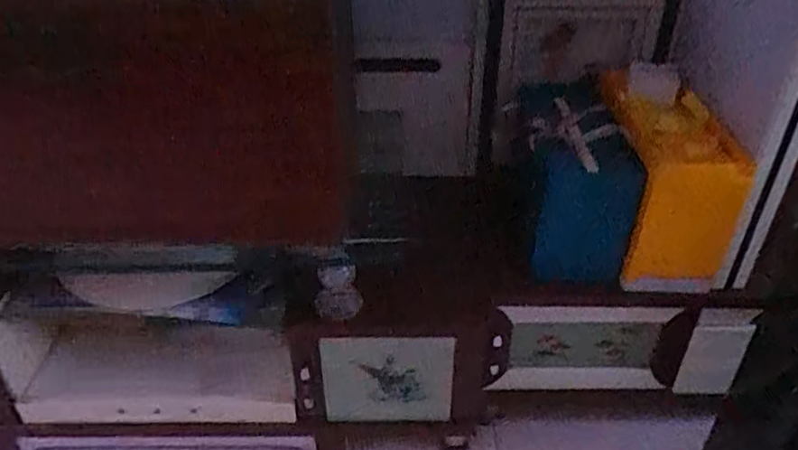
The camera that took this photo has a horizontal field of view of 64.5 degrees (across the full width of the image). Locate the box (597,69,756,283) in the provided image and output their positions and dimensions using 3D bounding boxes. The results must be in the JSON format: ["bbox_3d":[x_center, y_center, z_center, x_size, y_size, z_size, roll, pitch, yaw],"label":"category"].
[{"bbox_3d":[0.483,-0.104,1.202,0.168,0.237,0.371,1,35,1],"label":"box"}]

